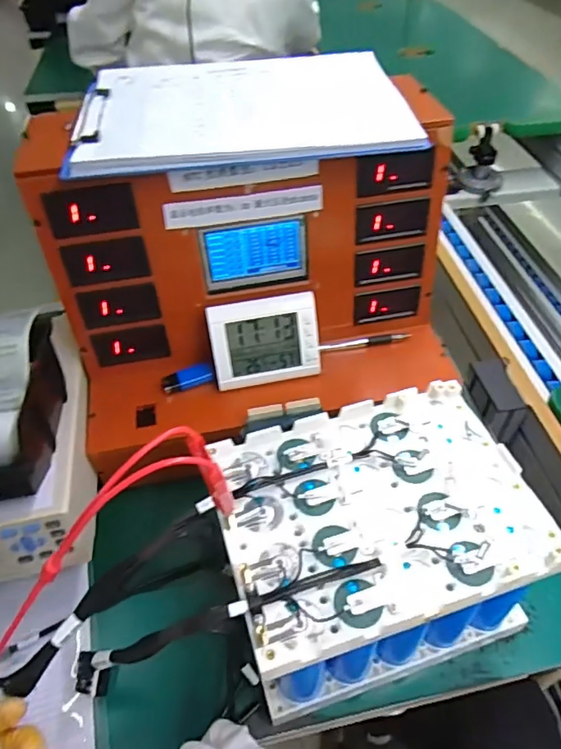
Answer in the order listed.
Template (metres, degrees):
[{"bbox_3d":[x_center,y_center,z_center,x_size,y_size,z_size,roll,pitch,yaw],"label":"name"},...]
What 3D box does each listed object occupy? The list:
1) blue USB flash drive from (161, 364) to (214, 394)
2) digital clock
[{"bbox_3d":[-0.101,0.003,0.575,0.056,0.015,0.019,-11,48,-9],"label":"blue USB flash drive"},{"bbox_3d":[-0.018,-0.035,0.561,0.112,0.092,0.023,-9,21,-6],"label":"digital clock"}]

